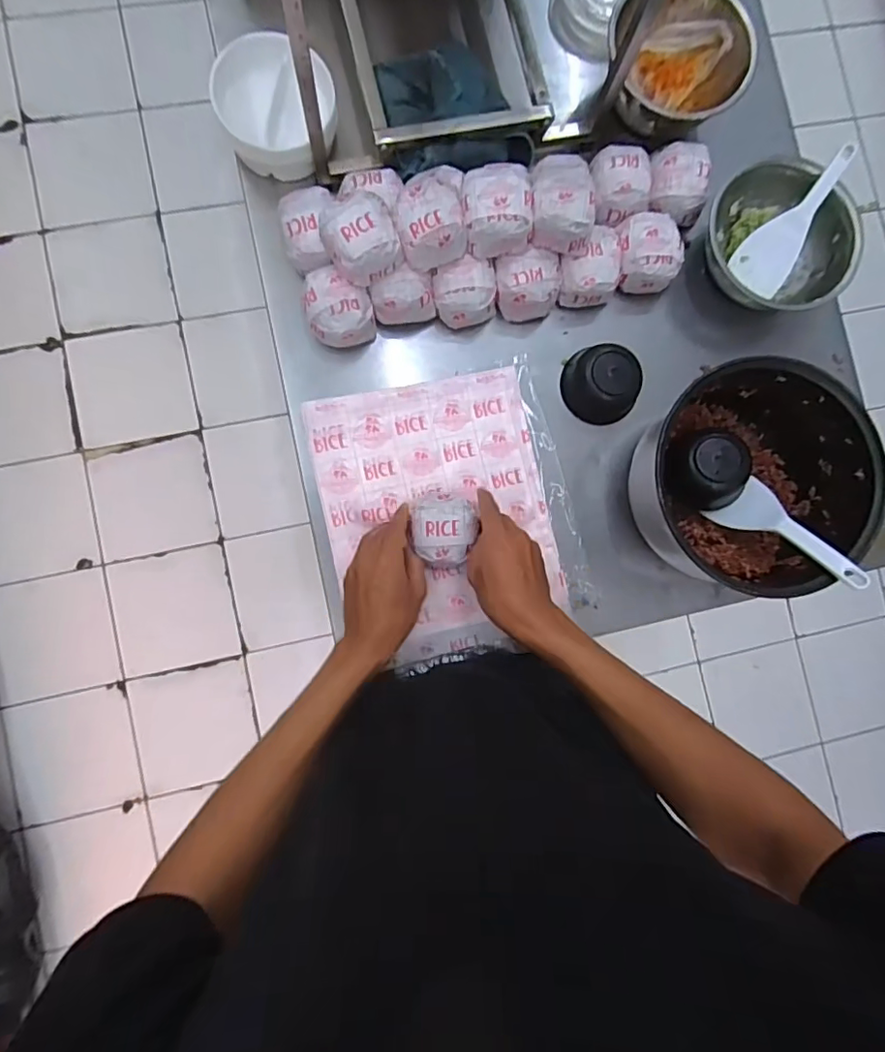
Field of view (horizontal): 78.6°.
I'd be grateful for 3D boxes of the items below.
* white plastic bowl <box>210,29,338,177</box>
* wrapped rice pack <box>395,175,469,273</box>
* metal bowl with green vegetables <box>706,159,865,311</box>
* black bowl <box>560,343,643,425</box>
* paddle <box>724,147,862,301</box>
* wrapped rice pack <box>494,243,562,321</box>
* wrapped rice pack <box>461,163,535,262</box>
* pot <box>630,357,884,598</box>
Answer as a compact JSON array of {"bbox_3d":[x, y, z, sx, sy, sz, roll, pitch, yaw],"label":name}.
[{"bbox_3d":[-0.189,-0.468,0.600,0.117,0.056,0.132,-45,92,-6],"label":"white plastic bowl"},{"bbox_3d":[-0.011,-0.317,0.569,0.069,0.049,0.077,-14,87,-6],"label":"wrapped rice pack"},{"bbox_3d":[0.397,-0.338,0.646,0.172,0.060,0.175,0,87,-5],"label":"metal bowl with green vegetables"},{"bbox_3d":[0.188,-0.167,0.631,0.086,0.051,0.080,0,87,-5],"label":"black bowl"},{"bbox_3d":[0.415,-0.362,0.630,0.064,0.033,0.178,33,105,-3],"label":"paddle"},{"bbox_3d":[0.098,-0.276,0.621,0.073,0.051,0.059,-3,88,-5],"label":"wrapped rice pack"},{"bbox_3d":[0.060,-0.336,0.574,0.077,0.042,0.087,-4,86,-6],"label":"wrapped rice pack"},{"bbox_3d":[0.328,-0.047,0.590,0.222,0.113,0.236,-13,89,-6],"label":"pot"}]

